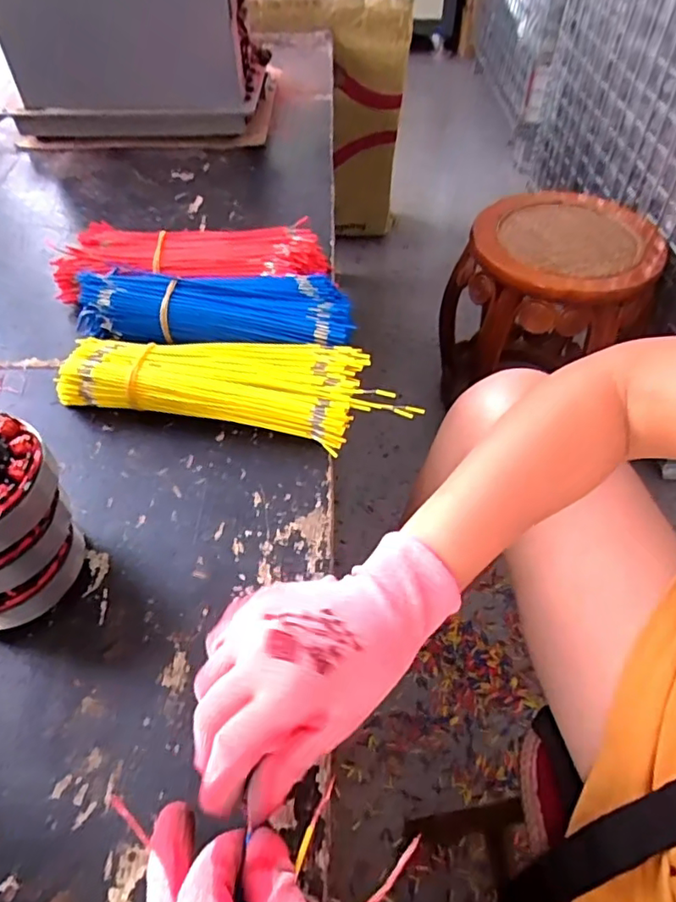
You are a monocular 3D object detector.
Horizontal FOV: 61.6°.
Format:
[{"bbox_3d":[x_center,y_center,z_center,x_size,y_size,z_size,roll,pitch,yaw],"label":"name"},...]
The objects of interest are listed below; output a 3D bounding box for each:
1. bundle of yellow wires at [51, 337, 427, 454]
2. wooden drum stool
[{"bbox_3d":[-0.080,-0.056,0.482,0.290,0.043,0.092,10,51,6],"label":"bundle of yellow wires"},{"bbox_3d":[0.384,-0.240,1.103,0.342,0.379,0.313,0,51,0],"label":"wooden drum stool"}]

